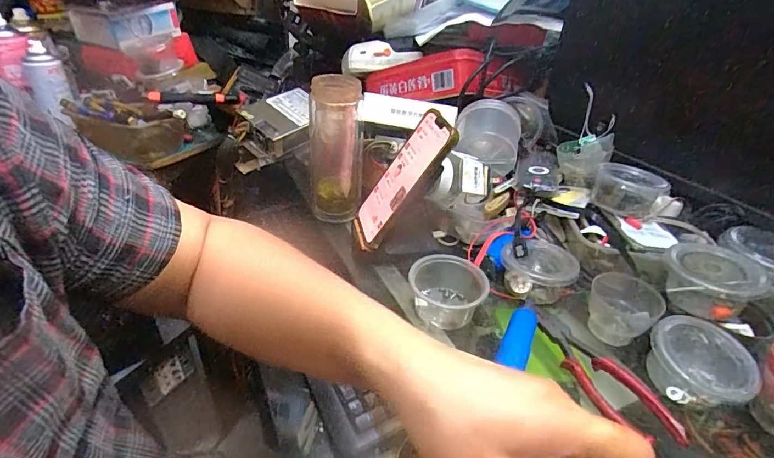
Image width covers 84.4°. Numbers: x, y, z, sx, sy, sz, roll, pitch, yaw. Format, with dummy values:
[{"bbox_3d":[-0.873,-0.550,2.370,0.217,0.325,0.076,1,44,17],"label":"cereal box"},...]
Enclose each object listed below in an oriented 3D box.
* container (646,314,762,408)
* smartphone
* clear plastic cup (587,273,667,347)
[{"bbox_3d":[0.269,0.117,0.371,0.078,0.043,0.078,0,43,0],"label":"container"},{"bbox_3d":[0.016,-0.052,0.473,0.013,0.161,0.073,24,23,-32],"label":"smartphone"},{"bbox_3d":[0.233,0.079,0.424,0.061,0.043,0.056,3,34,-2],"label":"clear plastic cup"}]

